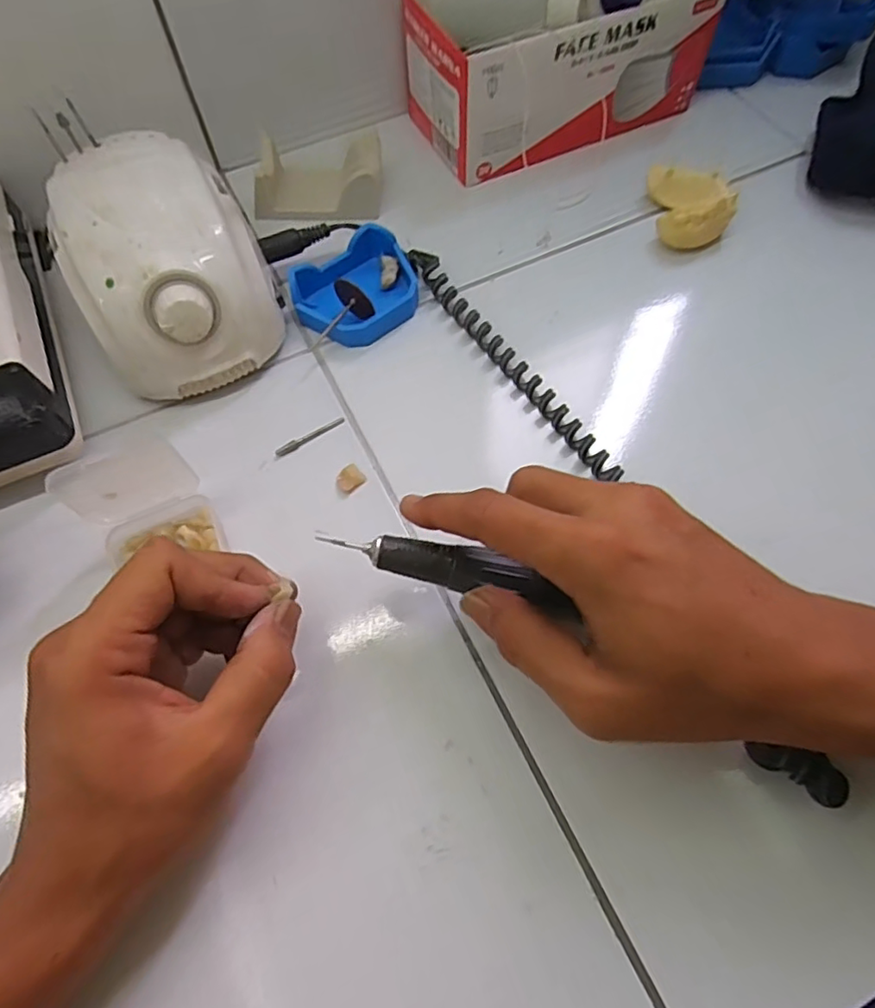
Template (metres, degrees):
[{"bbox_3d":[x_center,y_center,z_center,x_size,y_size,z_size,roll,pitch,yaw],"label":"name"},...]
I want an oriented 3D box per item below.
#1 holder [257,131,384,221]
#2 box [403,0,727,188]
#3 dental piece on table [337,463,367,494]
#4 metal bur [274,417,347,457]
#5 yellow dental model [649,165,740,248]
[{"bbox_3d":[-0.083,-0.234,0.422,0.087,0.035,0.048,1,63,2],"label":"holder"},{"bbox_3d":[0.095,-0.326,0.429,0.212,0.088,0.120,-29,67,-14],"label":"box"},{"bbox_3d":[-0.048,-0.014,0.331,0.015,0.006,0.014,-31,67,-13],"label":"dental piece on table"},{"bbox_3d":[-0.073,-0.040,0.343,0.044,0.004,0.004,-31,67,-13],"label":"metal bur"},{"bbox_3d":[0.173,-0.206,0.408,0.045,0.031,0.065,2,63,2],"label":"yellow dental model"}]

